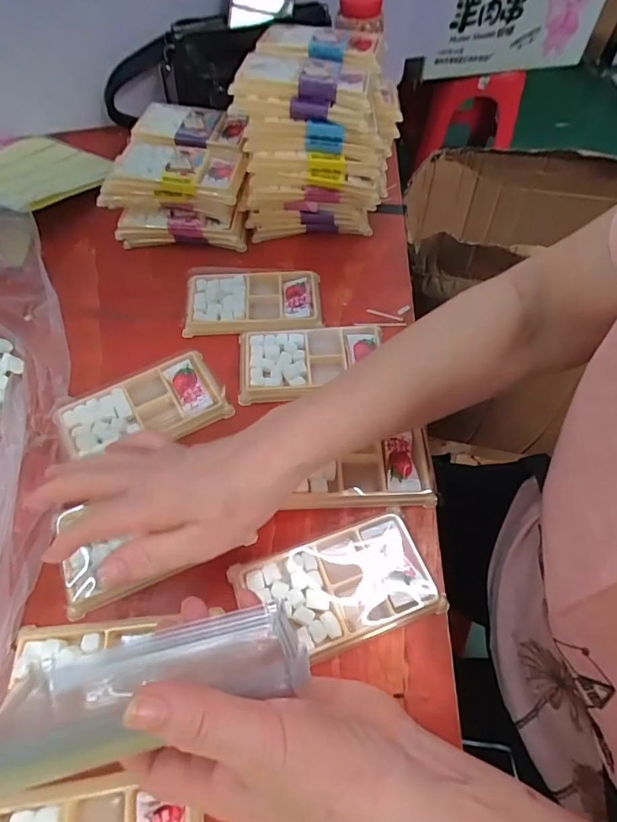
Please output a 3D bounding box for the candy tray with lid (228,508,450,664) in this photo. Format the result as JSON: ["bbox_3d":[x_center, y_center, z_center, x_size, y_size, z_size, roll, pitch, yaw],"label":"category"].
[{"bbox_3d":[0.022,0.125,0.327,0.134,0.013,0.078,-16,60,-10],"label":"candy tray with lid"}]

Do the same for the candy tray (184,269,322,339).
[{"bbox_3d":[-0.056,-0.112,0.465,0.135,0.012,0.076,-4,59,-3],"label":"candy tray"}]

